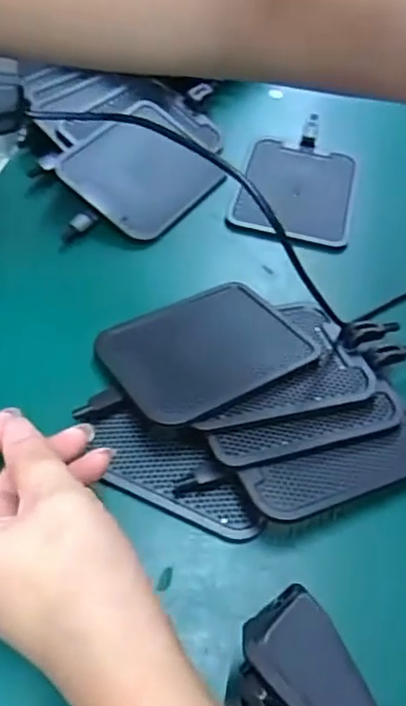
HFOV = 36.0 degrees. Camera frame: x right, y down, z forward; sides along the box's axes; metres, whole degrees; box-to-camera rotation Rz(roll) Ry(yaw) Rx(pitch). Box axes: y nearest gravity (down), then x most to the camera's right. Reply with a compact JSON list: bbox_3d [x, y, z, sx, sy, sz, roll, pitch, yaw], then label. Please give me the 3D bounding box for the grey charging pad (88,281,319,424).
[{"bbox_3d":[0.002,-0.004,0.325,0.100,0.004,0.078,-23,48,-25],"label":"grey charging pad"}]

